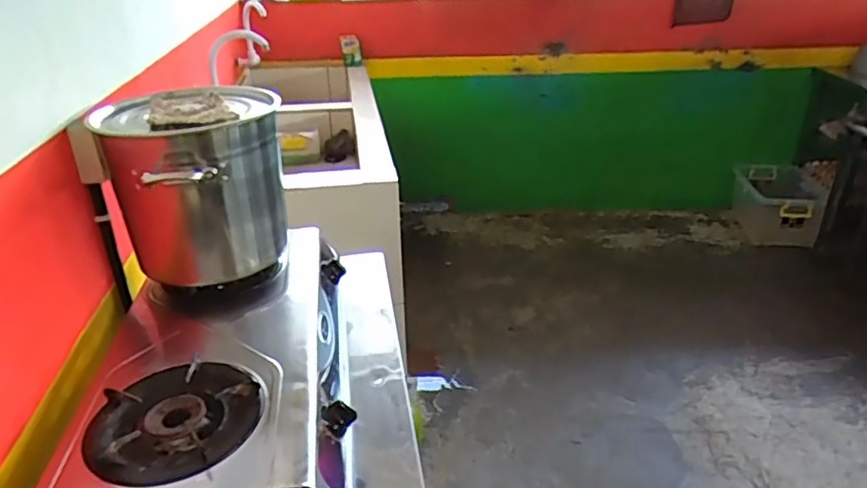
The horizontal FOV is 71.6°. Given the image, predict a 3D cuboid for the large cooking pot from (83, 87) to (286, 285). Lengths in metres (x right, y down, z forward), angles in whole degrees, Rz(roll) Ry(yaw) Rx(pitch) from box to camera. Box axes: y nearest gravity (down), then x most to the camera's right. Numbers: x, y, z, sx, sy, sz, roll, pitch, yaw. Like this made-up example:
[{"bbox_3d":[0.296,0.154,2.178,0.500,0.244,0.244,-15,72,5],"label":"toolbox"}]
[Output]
[{"bbox_3d":[-0.408,-0.084,1.054,0.229,0.314,0.253,9,29,21],"label":"large cooking pot"}]

